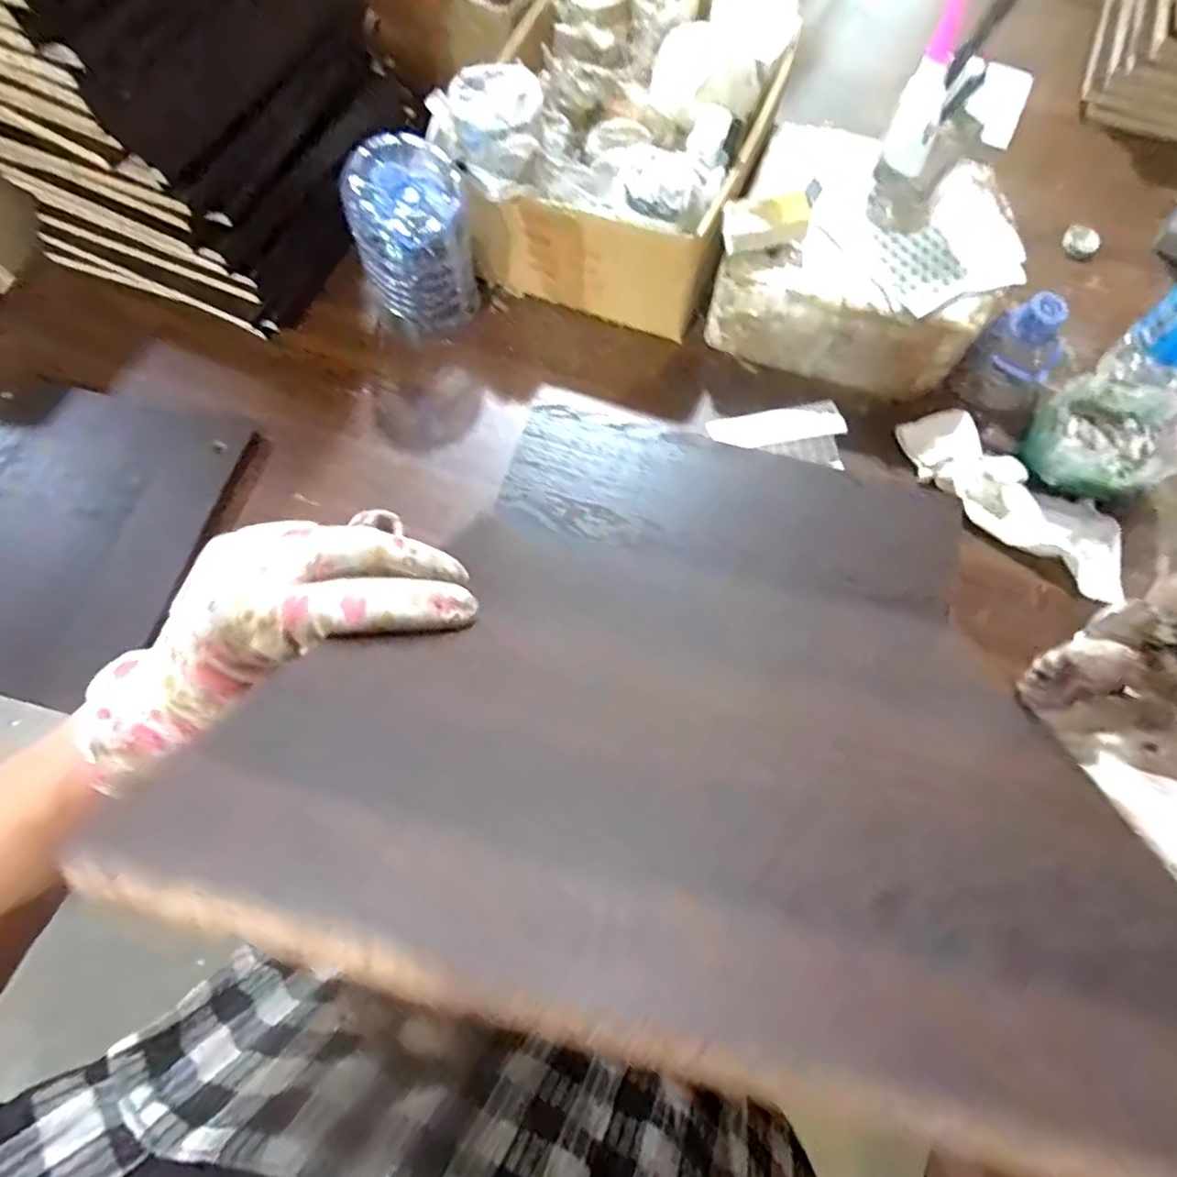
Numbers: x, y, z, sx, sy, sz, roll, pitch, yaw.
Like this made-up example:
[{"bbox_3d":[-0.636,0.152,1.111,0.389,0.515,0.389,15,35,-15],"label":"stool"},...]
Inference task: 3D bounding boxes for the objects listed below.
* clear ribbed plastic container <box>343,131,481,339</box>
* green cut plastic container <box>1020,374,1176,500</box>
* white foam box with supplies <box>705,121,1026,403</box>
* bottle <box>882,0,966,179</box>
[{"bbox_3d":[-0.154,-0.308,0.571,0.099,0.158,0.077,-17,73,-4],"label":"clear ribbed plastic container"},{"bbox_3d":[0.448,-0.127,0.544,0.116,0.062,0.103,-20,73,-5],"label":"green cut plastic container"},{"bbox_3d":[0.252,-0.307,0.571,0.239,0.107,0.192,18,73,7],"label":"white foam box with supplies"},{"bbox_3d":[0.249,-0.366,0.457,0.025,0.103,0.029,8,44,4],"label":"bottle"}]

